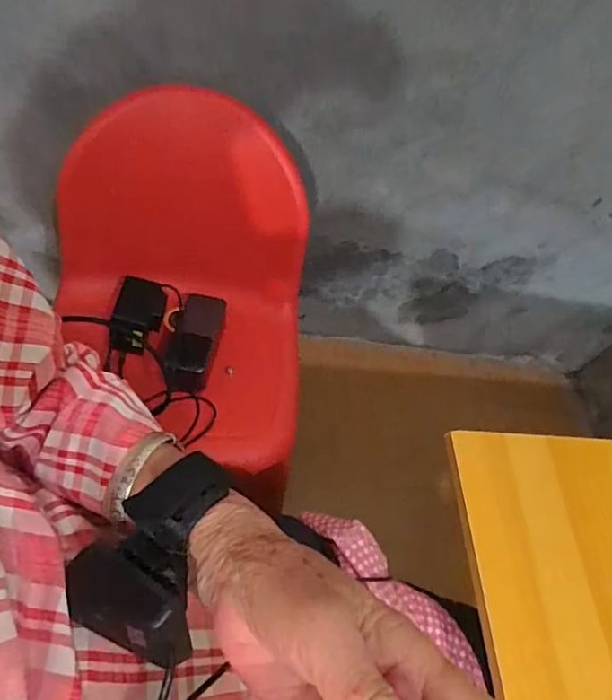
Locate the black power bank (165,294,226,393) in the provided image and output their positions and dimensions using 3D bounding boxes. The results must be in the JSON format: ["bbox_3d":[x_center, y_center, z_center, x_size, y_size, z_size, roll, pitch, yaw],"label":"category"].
[{"bbox_3d":[-0.148,-0.012,0.701,0.058,0.020,0.145,10,60,2],"label":"black power bank"}]

